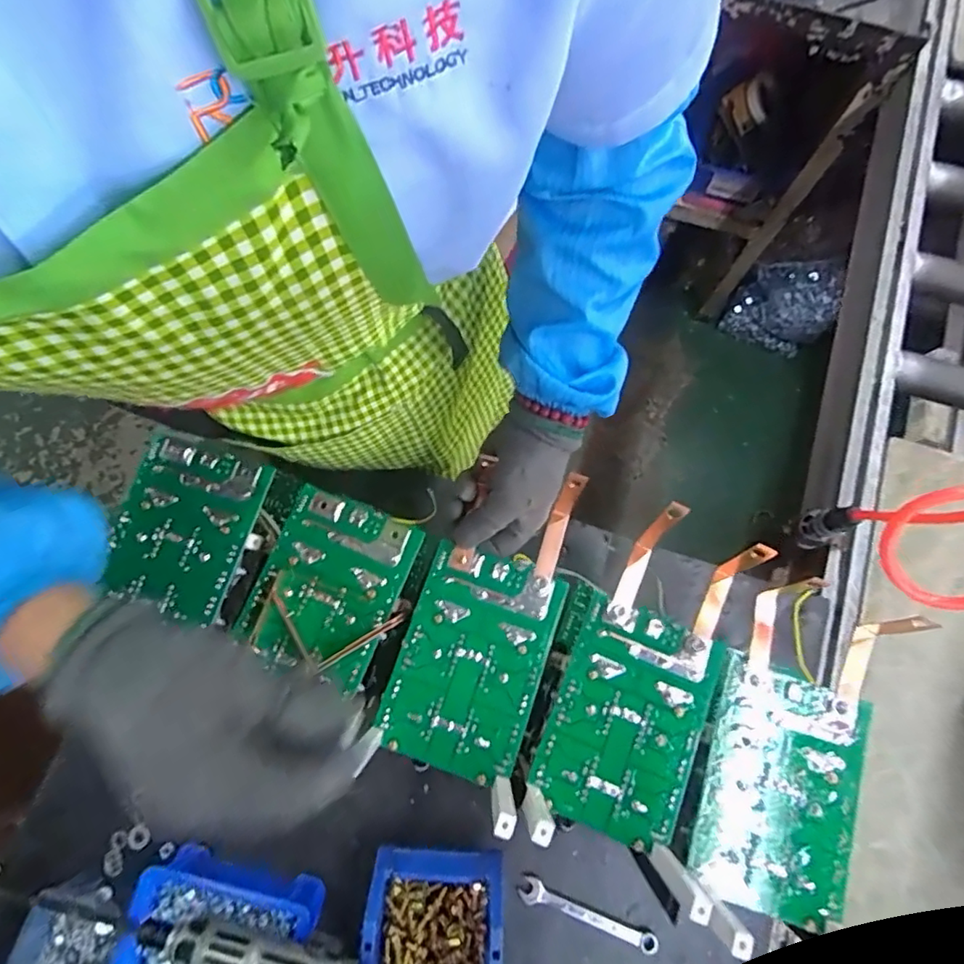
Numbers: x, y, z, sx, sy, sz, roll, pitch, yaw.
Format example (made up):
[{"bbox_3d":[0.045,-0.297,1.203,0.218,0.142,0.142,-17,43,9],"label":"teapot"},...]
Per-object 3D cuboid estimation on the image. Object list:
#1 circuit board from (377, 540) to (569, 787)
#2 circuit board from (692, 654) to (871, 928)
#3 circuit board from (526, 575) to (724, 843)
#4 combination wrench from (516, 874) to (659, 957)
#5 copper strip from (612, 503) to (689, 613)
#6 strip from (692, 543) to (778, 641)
[{"bbox_3d":[-0.008,0.141,0.439,0.107,0.008,0.161,19,77,4],"label":"circuit board"},{"bbox_3d":[0.226,0.233,0.419,0.110,0.018,0.165,18,76,4],"label":"circuit board"},{"bbox_3d":[0.110,0.183,0.430,0.122,0.015,0.163,18,76,4],"label":"circuit board"},{"bbox_3d":[0.097,0.398,0.505,0.131,0.008,0.021,22,77,5],"label":"combination wrench"},{"bbox_3d":[0.134,0.065,0.455,0.016,0.078,0.086,27,77,6],"label":"copper strip"},{"bbox_3d":[0.203,0.082,0.448,0.016,0.102,0.047,23,35,5],"label":"strip"}]

